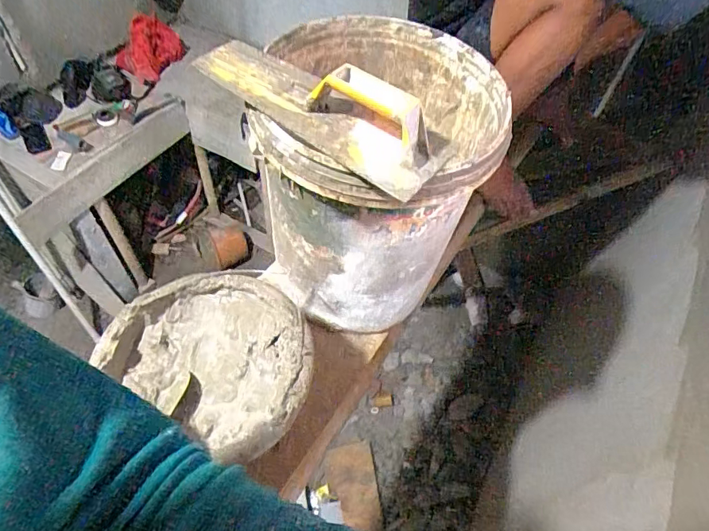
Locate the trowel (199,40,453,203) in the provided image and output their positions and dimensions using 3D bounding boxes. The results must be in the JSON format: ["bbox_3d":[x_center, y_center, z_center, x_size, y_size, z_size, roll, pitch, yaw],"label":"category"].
[{"bbox_3d":[-0.045,-0.177,0.492,0.295,0.062,0.098,30,58,18],"label":"trowel"}]

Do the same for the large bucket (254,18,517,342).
[{"bbox_3d":[0.032,-0.114,0.684,0.276,0.343,0.317,6,54,2],"label":"large bucket"}]

